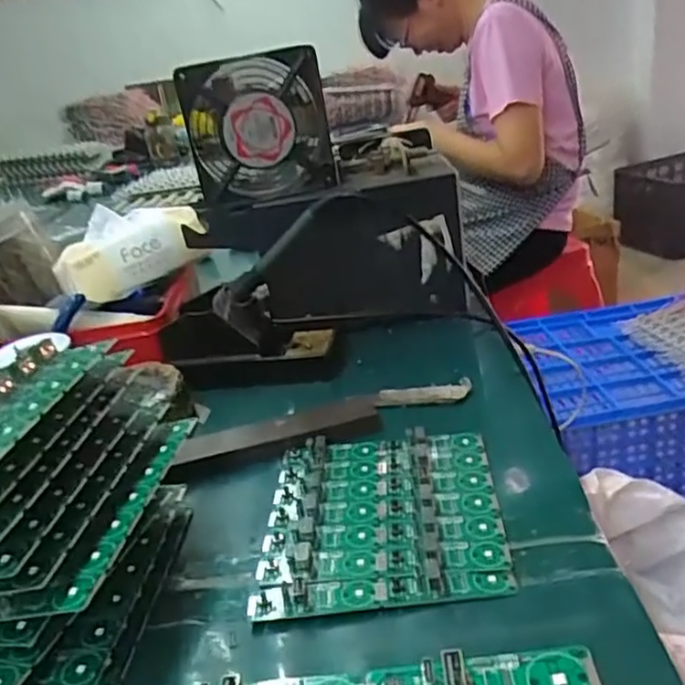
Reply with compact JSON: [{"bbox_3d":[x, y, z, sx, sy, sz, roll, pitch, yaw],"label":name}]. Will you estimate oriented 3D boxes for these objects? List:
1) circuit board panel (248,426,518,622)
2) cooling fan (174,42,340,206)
[{"bbox_3d":[0.024,0.100,0.400,0.137,0.012,0.147,-5,25,6],"label":"circuit board panel"},{"bbox_3d":[-0.070,-0.179,0.563,0.118,0.116,0.044,-9,24,-1],"label":"cooling fan"}]

